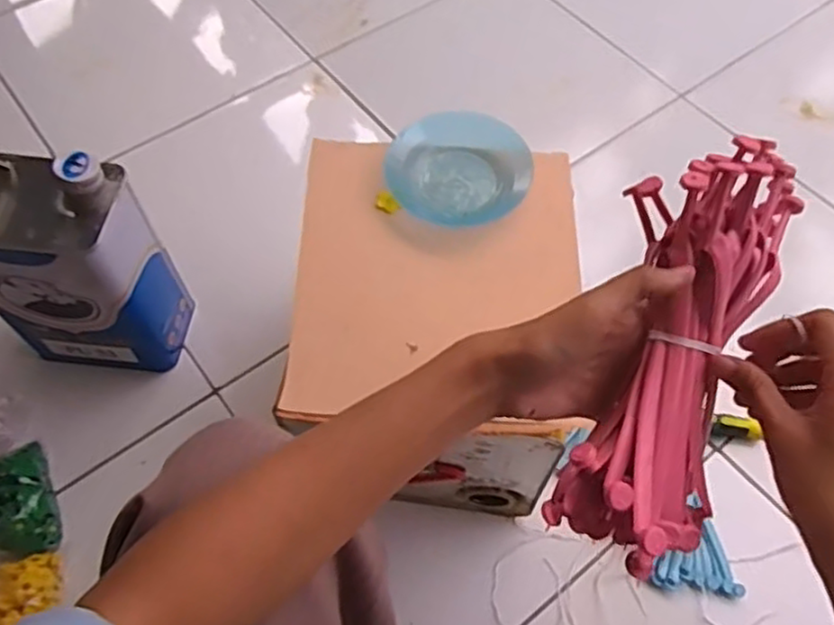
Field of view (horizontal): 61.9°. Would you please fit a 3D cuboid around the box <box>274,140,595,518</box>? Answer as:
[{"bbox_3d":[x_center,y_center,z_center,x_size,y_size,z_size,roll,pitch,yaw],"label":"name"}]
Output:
[{"bbox_3d":[0.018,0.011,0.675,0.243,0.230,0.282,3,60,2],"label":"box"}]

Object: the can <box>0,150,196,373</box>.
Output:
[{"bbox_3d":[-0.354,-0.046,0.724,0.159,0.252,0.121,11,61,6],"label":"can"}]

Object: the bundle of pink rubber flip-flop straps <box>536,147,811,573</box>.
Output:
[{"bbox_3d":[0.130,0.018,0.348,0.076,0.054,0.207,20,88,11],"label":"bundle of pink rubber flip-flop straps"}]

